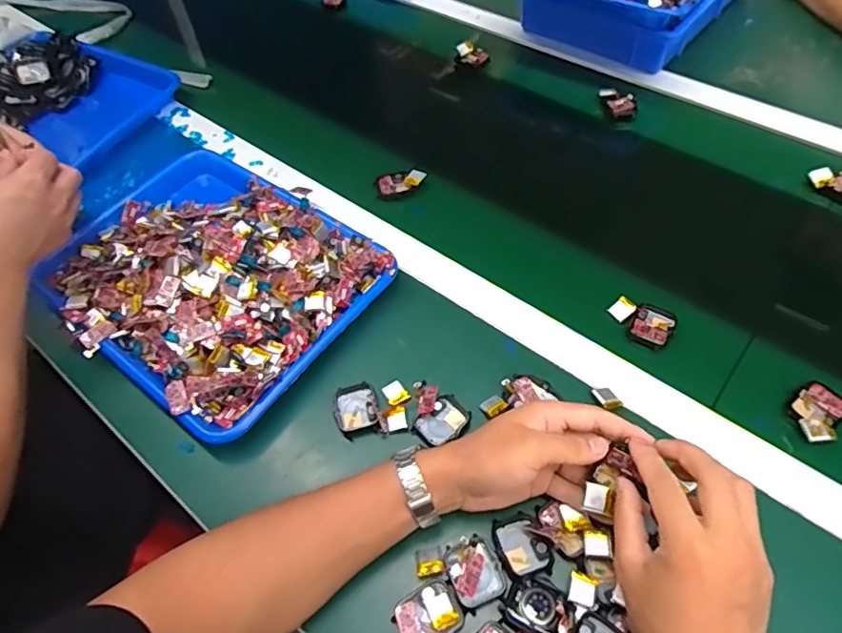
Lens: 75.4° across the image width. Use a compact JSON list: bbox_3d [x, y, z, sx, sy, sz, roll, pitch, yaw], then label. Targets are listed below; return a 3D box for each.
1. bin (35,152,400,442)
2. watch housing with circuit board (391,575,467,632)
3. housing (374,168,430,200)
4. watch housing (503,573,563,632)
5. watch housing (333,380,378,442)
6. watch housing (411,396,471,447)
[{"bbox_3d":[-0.217,-0.048,0.562,0.324,0.059,0.256,31,64,23],"label":"bin"},{"bbox_3d":[0.005,0.216,0.393,0.048,0.014,0.039,-35,60,-17],"label":"watch housing with circuit board"},{"bbox_3d":[-0.024,-0.161,0.653,0.063,0.019,0.028,-21,57,-9],"label":"housing"},{"bbox_3d":[0.082,0.207,0.389,0.038,0.011,0.035,27,62,21],"label":"watch housing"},{"bbox_3d":[-0.059,0.081,0.489,0.037,0.009,0.045,-19,56,-8],"label":"watch housing"},{"bbox_3d":[0.020,0.093,0.479,0.034,0.014,0.045,38,67,26],"label":"watch housing"}]

